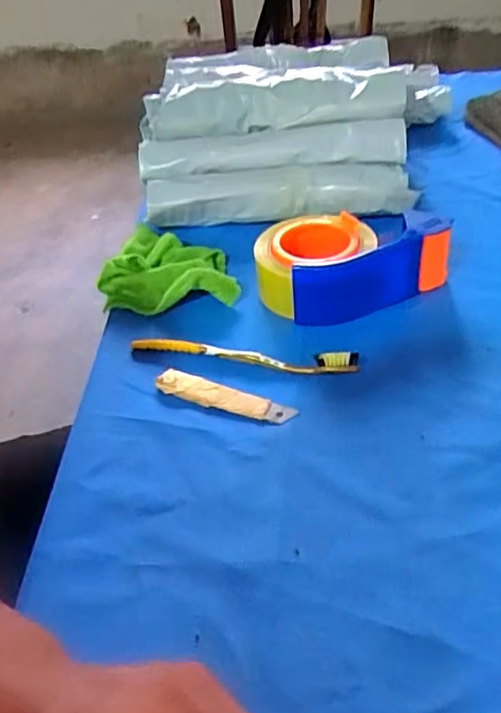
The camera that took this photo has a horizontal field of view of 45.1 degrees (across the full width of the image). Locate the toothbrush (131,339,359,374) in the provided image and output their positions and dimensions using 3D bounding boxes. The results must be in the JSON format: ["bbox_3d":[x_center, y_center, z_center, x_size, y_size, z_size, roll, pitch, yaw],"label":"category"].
[{"bbox_3d":[-0.008,-0.002,0.485,0.185,0.015,0.013,7,44,15],"label":"toothbrush"}]

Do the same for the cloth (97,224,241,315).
[{"bbox_3d":[-0.085,-0.098,0.583,0.123,0.035,0.145,-11,42,-3],"label":"cloth"}]

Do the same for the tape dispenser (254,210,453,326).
[{"bbox_3d":[0.088,-0.079,0.525,0.164,0.057,0.097,-3,43,5],"label":"tape dispenser"}]

